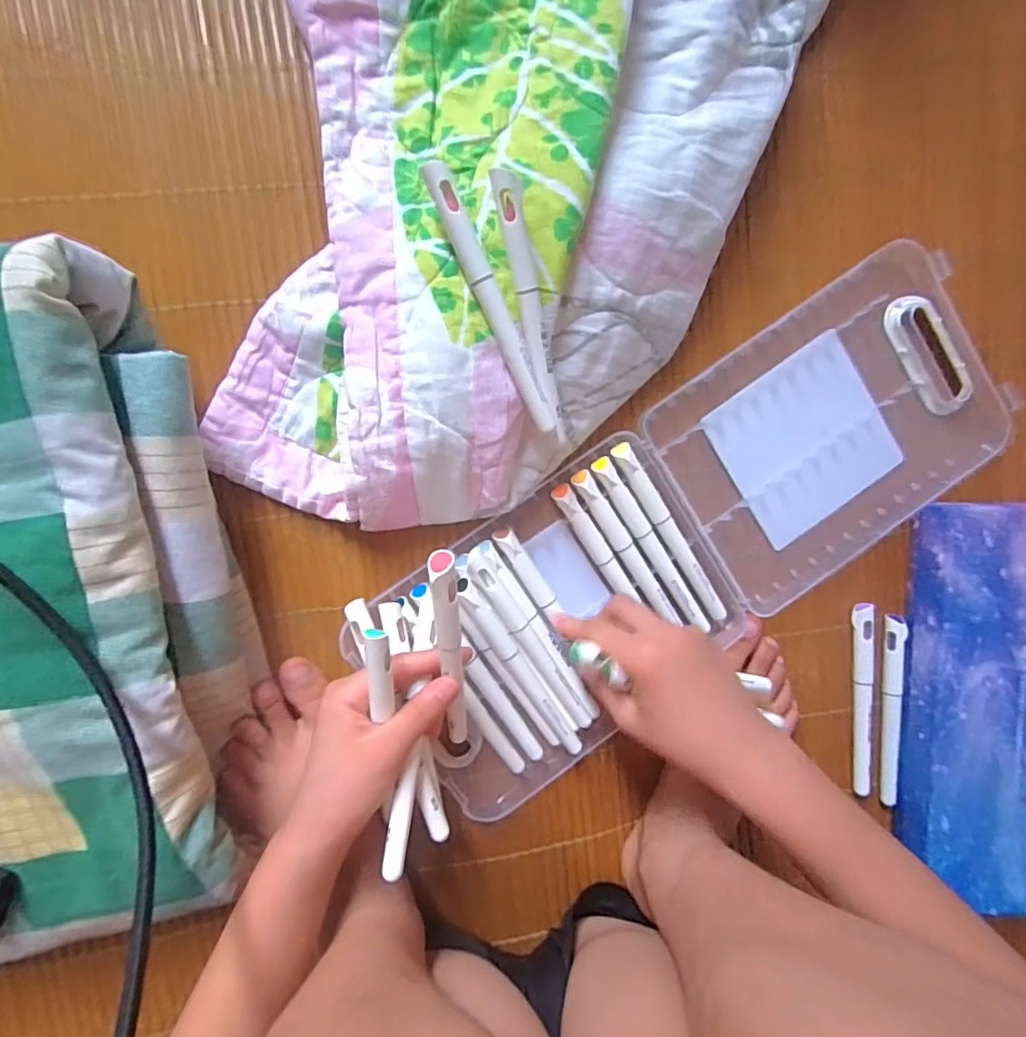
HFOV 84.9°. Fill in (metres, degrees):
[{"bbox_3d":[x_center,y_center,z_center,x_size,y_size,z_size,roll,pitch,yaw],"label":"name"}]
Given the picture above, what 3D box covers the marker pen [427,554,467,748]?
[{"bbox_3d":[-0.031,0.070,0.282,0.012,0.011,0.130,-3,126,-5],"label":"marker pen"}]

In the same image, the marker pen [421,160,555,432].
[{"bbox_3d":[-0.009,-0.102,0.271,0.011,0.008,0.128,-27,109,-3],"label":"marker pen"}]

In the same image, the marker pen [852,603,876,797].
[{"bbox_3d":[0.237,0.122,0.378,0.013,0.007,0.128,-1,95,28],"label":"marker pen"}]

